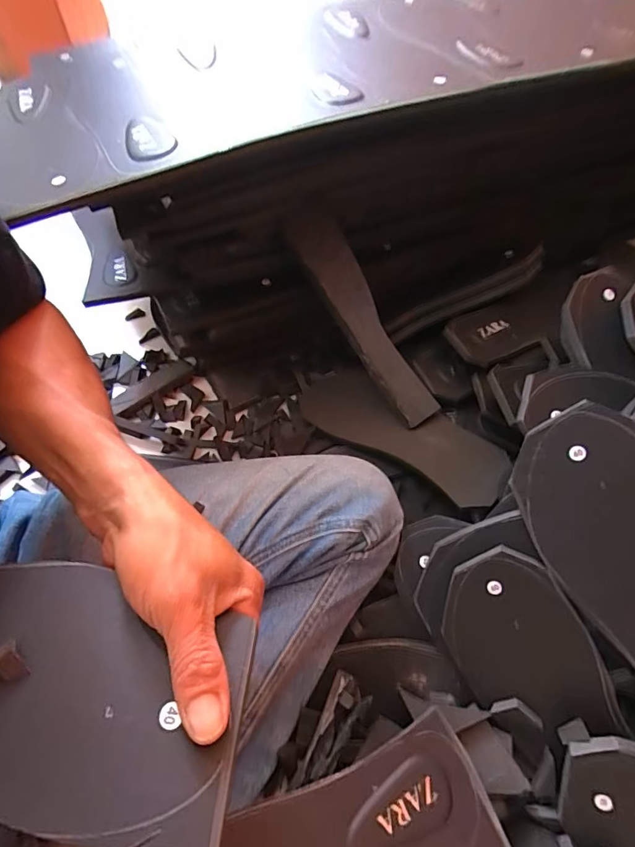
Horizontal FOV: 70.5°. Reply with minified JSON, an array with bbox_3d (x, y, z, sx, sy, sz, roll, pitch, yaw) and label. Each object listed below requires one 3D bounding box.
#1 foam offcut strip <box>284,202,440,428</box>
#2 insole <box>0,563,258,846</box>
[{"bbox_3d":[0.050,-0.121,0.498,0.051,0.033,0.267,-28,85,-18],"label":"foam offcut strip"},{"bbox_3d":[-0.153,0.110,0.205,0.242,0.006,0.092,11,50,4],"label":"insole"}]

